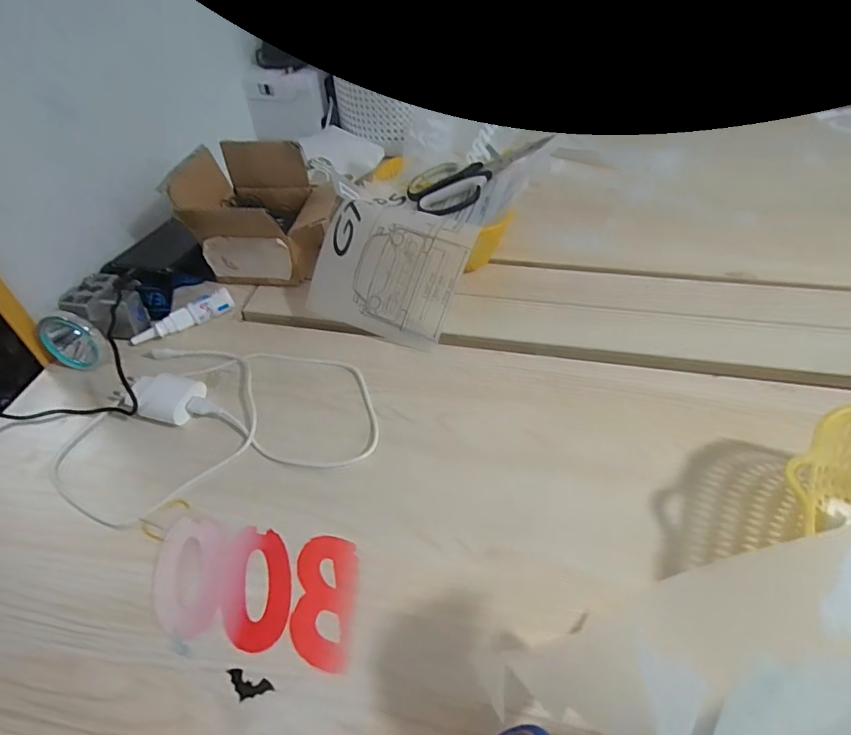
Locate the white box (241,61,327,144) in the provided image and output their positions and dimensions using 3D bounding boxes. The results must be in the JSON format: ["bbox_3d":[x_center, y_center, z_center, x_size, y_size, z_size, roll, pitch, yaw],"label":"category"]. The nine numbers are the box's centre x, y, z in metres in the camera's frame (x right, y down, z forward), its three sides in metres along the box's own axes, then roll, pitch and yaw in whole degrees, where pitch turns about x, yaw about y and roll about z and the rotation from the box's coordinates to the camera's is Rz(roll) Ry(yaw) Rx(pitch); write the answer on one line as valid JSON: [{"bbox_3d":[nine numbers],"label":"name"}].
[{"bbox_3d":[-0.213,-0.400,0.808,0.121,0.116,0.060,5,26,16],"label":"white box"}]

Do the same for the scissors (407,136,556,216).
[{"bbox_3d":[0.064,-0.232,0.606,0.179,0.016,0.083,-28,51,-5],"label":"scissors"}]

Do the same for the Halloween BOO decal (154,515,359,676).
[{"bbox_3d":[-0.116,0.145,0.348,0.143,0.005,0.078,5,46,8],"label":"Halloween BOO decal"}]

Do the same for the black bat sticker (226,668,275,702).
[{"bbox_3d":[-0.105,0.189,0.307,0.029,0.004,0.013,12,53,15],"label":"black bat sticker"}]

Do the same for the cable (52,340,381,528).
[{"bbox_3d":[-0.181,0.030,0.458,0.253,0.021,0.203,-12,48,-9],"label":"cable"}]

